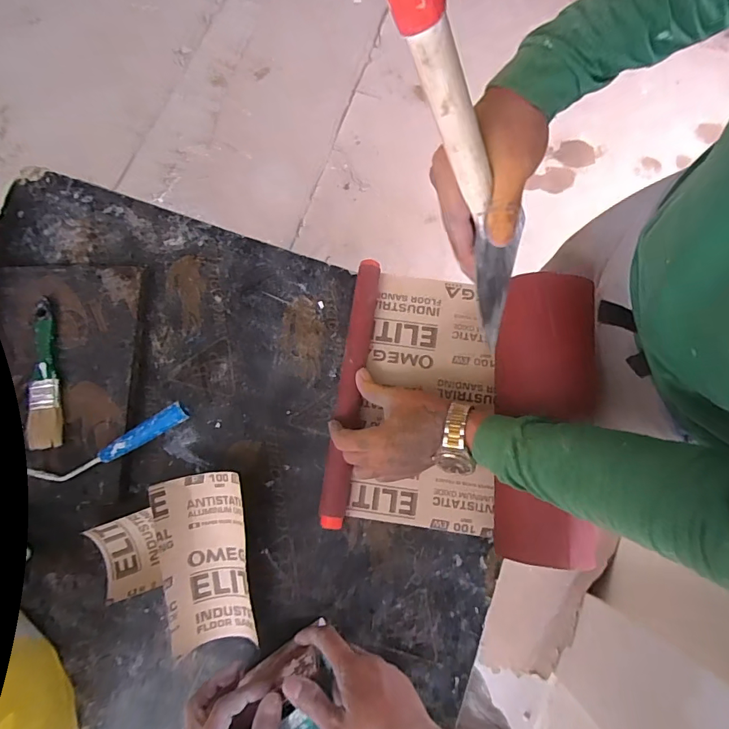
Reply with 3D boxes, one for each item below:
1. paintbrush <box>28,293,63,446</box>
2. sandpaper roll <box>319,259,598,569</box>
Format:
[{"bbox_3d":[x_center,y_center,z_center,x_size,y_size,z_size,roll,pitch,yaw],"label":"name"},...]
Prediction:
[{"bbox_3d":[-0.391,0.009,0.552,0.036,0.013,0.185,-9,78,-1],"label":"paintbrush"},{"bbox_3d":[0.106,0.041,0.515,0.277,0.089,0.308,10,79,3],"label":"sandpaper roll"}]

